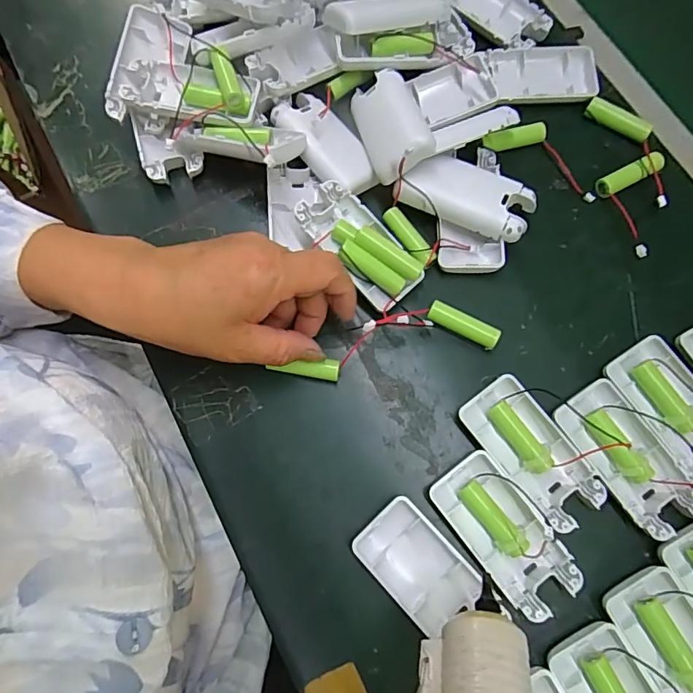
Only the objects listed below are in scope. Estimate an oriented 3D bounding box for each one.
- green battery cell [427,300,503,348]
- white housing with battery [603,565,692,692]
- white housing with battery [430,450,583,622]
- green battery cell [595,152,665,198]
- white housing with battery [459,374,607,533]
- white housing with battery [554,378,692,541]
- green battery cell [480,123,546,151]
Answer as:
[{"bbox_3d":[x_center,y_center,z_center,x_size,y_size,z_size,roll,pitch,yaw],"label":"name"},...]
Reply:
[{"bbox_3d":[0.079,-0.014,0.326,0.049,0.015,0.014,25,78,7],"label":"green battery cell"},{"bbox_3d":[0.186,0.175,0.268,0.045,0.013,0.091,-27,77,-6],"label":"white housing with battery"},{"bbox_3d":[0.095,0.112,0.291,0.047,0.018,0.091,-36,78,-8],"label":"white housing with battery"},{"bbox_3d":[0.210,-0.126,0.357,0.055,0.011,0.013,-25,77,-5],"label":"green battery cell"},{"bbox_3d":[0.116,0.066,0.304,0.046,0.015,0.092,-35,78,-8],"label":"white housing with battery"},{"bbox_3d":[0.173,0.069,0.300,0.046,0.015,0.092,-31,78,-7],"label":"white housing with battery"},{"bbox_3d":[0.128,-0.158,0.366,0.049,0.012,0.012,-14,76,-3],"label":"green battery cell"}]

